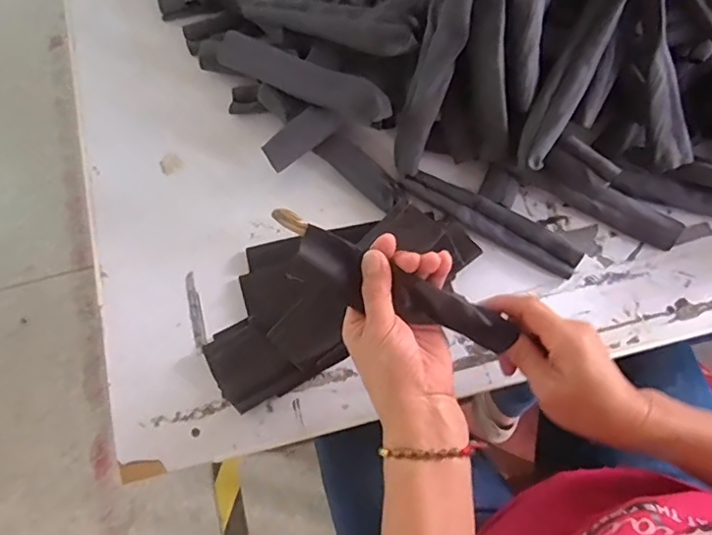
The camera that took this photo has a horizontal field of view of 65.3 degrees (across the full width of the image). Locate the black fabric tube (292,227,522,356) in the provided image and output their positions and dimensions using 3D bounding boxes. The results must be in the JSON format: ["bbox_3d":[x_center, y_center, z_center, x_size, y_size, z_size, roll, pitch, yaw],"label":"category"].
[{"bbox_3d":[0.037,0.022,0.423,0.173,0.030,0.032,25,73,-6],"label":"black fabric tube"}]

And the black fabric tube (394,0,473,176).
[{"bbox_3d":[0.068,-0.172,0.506,0.036,0.180,0.018,22,38,8],"label":"black fabric tube"}]

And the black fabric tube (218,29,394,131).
[{"bbox_3d":[-0.049,-0.178,0.528,0.175,0.029,0.037,20,74,9],"label":"black fabric tube"}]

